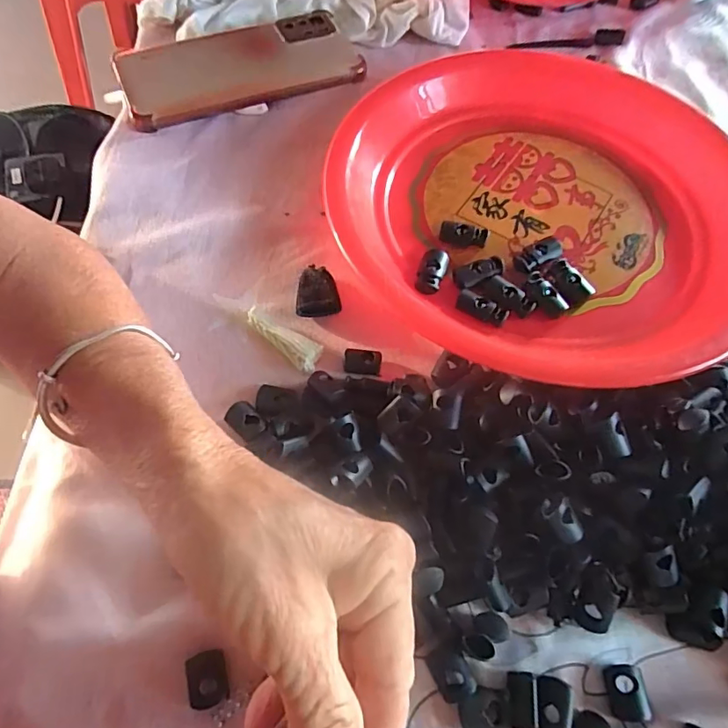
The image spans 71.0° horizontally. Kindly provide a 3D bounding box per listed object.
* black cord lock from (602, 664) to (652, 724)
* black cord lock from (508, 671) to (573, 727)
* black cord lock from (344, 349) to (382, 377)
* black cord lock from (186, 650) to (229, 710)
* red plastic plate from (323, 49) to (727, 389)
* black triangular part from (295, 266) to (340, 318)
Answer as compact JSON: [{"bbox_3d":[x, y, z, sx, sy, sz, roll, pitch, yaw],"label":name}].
[{"bbox_3d":[0.109,0.137,0.212,0.014,0.008,0.020,-2,64,-4],"label":"black cord lock"},{"bbox_3d":[0.071,0.138,0.207,0.023,0.008,0.020,10,64,2],"label":"black cord lock"},{"bbox_3d":[0.000,-0.001,0.273,0.020,0.006,0.014,8,64,1],"label":"black cord lock"},{"bbox_3d":[-0.064,0.128,0.207,0.016,0.004,0.020,-11,65,-8],"label":"black cord lock"},{"bbox_3d":[0.109,-0.100,0.310,0.246,0.034,0.251,1,64,-2],"label":"red plastic plate"},{"bbox_3d":[-0.026,-0.042,0.287,0.023,0.013,0.029,-1,64,-4],"label":"black triangular part"}]

